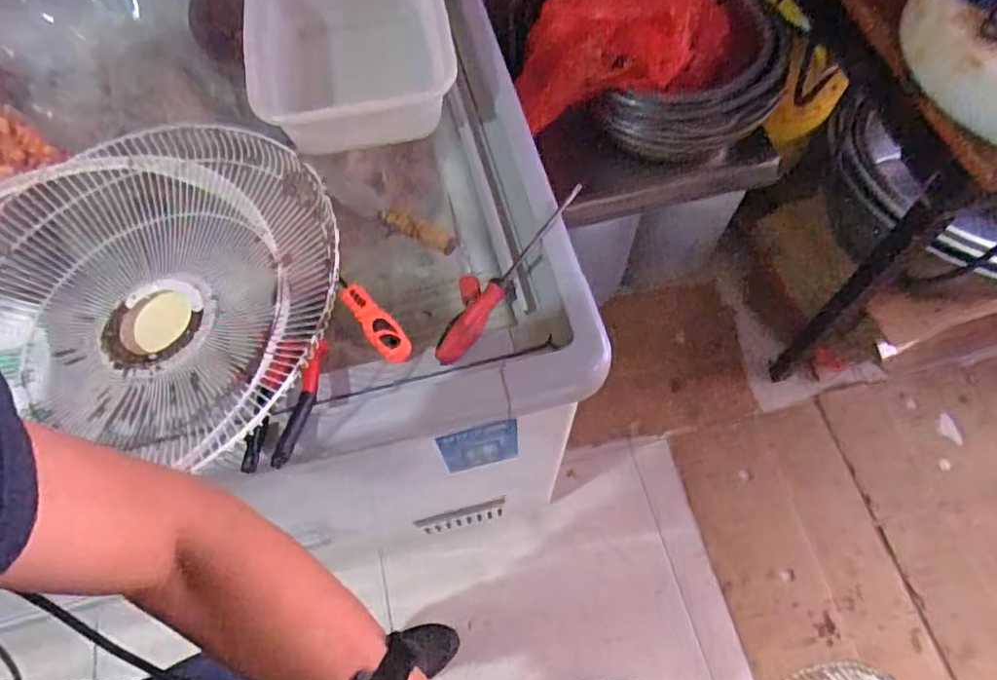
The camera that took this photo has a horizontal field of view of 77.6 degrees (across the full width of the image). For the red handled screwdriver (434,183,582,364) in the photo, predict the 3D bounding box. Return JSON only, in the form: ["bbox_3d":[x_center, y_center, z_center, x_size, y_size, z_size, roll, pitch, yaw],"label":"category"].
[{"bbox_3d":[0.014,-0.077,0.691,0.030,0.030,0.255,36,79,16],"label":"red handled screwdriver"}]

